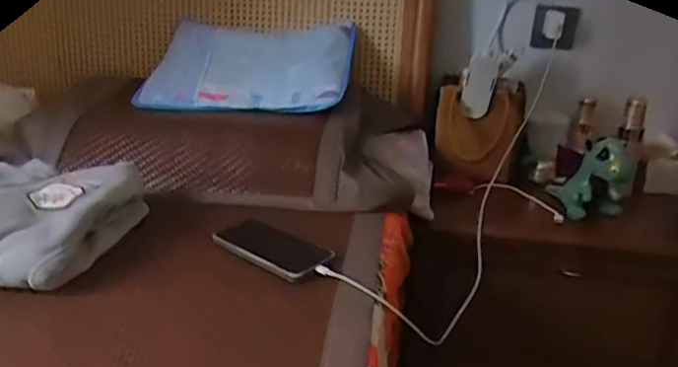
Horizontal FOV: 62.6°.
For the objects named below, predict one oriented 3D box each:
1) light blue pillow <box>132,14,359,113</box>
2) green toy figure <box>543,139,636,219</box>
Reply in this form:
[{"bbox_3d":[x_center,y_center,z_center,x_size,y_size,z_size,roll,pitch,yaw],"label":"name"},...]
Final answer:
[{"bbox_3d":[-0.173,-0.240,1.091,0.390,0.038,0.265,6,52,9],"label":"light blue pillow"},{"bbox_3d":[0.439,-0.016,0.979,0.133,0.135,0.113,12,23,25],"label":"green toy figure"}]

